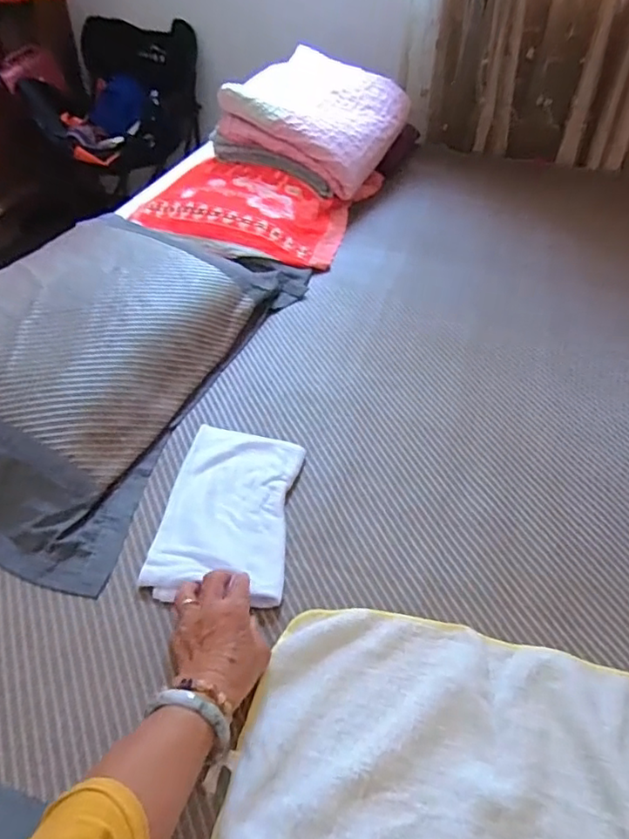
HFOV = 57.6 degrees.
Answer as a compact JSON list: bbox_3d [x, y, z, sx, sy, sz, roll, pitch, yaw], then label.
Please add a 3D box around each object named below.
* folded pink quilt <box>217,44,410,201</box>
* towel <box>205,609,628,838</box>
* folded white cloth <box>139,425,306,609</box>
[{"bbox_3d":[0.011,-0.745,1.409,0.362,0.166,0.461,16,44,14],"label":"folded pink quilt"},{"bbox_3d":[0.153,0.306,0.509,0.434,0.017,0.241,9,43,7],"label":"towel"},{"bbox_3d":[-0.102,0.106,0.703,0.151,0.016,0.249,6,43,3],"label":"folded white cloth"}]

